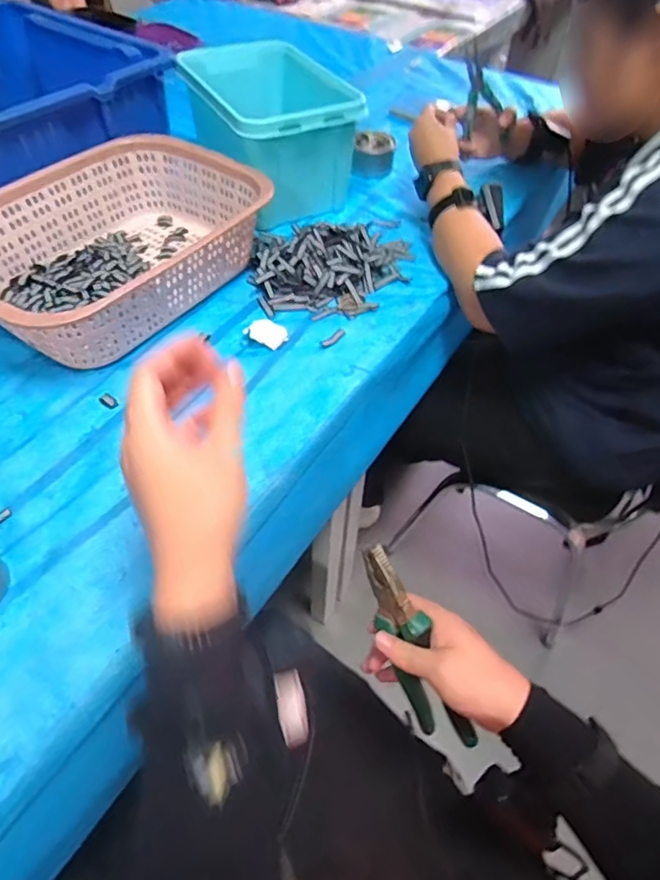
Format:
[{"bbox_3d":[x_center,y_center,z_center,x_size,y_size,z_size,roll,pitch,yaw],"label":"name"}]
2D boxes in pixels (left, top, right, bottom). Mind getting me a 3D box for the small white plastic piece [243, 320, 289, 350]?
[{"bbox_3d":[-0.074,-0.126,0.633,0.046,0.016,0.030,18,56,12],"label":"small white plastic piece"}]

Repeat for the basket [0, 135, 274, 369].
[{"bbox_3d":[-0.265,-0.238,0.656,0.261,0.096,0.355,34,61,22],"label":"basket"}]

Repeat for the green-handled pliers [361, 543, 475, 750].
[{"bbox_3d":[0.075,0.186,0.483,0.032,0.046,0.198,-24,101,-17],"label":"green-handled pliers"}]

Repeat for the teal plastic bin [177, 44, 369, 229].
[{"bbox_3d":[-0.083,-0.449,0.785,0.188,0.139,0.226,-19,55,-16],"label":"teal plastic bin"}]

